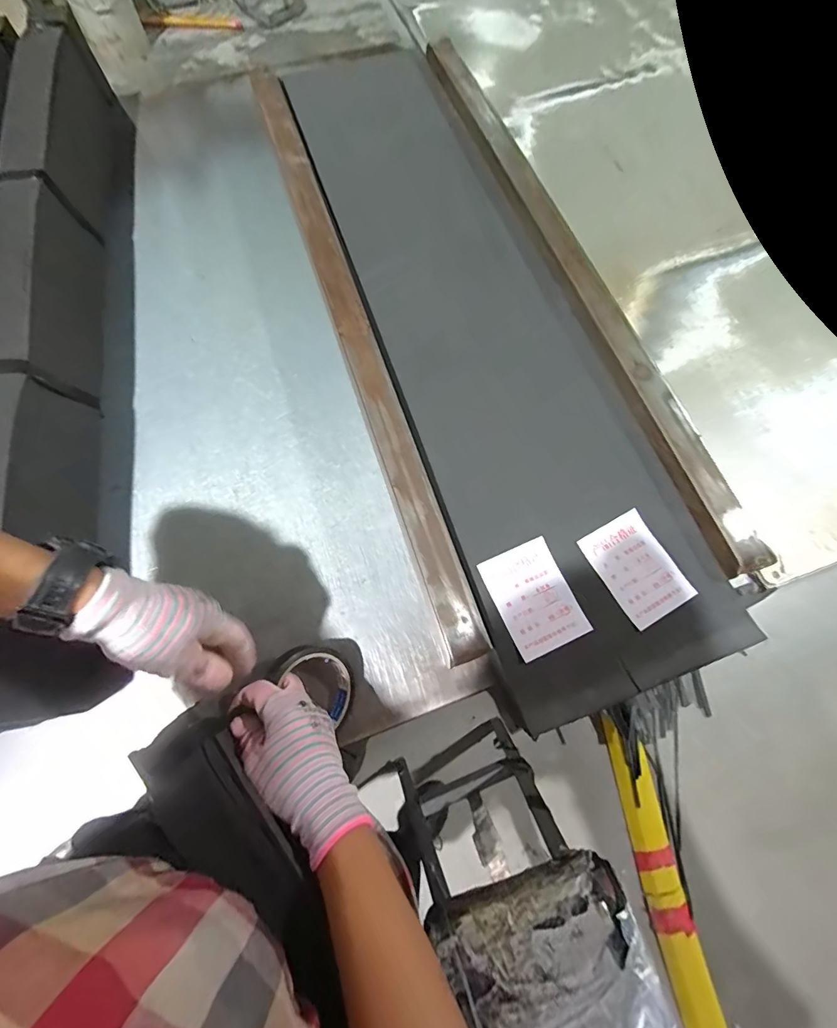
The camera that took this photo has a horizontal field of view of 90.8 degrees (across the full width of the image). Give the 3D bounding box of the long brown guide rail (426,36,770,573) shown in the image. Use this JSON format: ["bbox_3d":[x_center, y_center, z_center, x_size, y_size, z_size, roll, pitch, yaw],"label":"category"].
[{"bbox_3d":[0.186,-0.357,0.547,0.046,0.023,0.925,-19,73,-6],"label":"long brown guide rail"}]

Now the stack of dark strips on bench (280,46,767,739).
[{"bbox_3d":[0.072,-0.237,0.531,0.252,0.053,0.900,-17,74,-10],"label":"stack of dark strips on bench"}]

